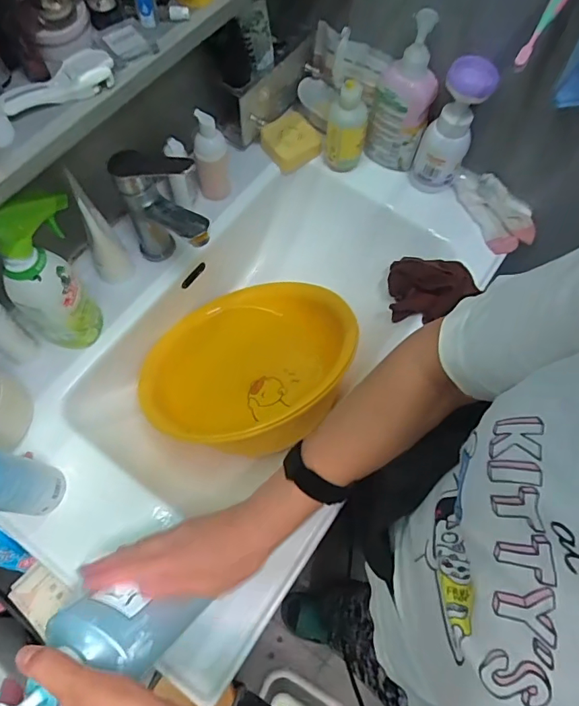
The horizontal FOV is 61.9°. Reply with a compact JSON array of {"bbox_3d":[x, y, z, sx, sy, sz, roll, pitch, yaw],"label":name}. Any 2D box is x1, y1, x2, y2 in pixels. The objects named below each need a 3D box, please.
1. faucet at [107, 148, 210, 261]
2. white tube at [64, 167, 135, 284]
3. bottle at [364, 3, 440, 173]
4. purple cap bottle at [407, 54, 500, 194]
[{"bbox_3d":[-0.150,-0.170,0.631,0.144,0.183,0.063,35,71,12],"label":"faucet"},{"bbox_3d":[-0.251,-0.155,0.634,0.049,0.172,0.063,-31,72,-14],"label":"white tube"},{"bbox_3d":[0.173,-0.387,0.719,0.084,0.203,0.088,18,68,6],"label":"bottle"},{"bbox_3d":[0.234,-0.324,0.705,0.069,0.178,0.064,25,69,9],"label":"purple cap bottle"}]

